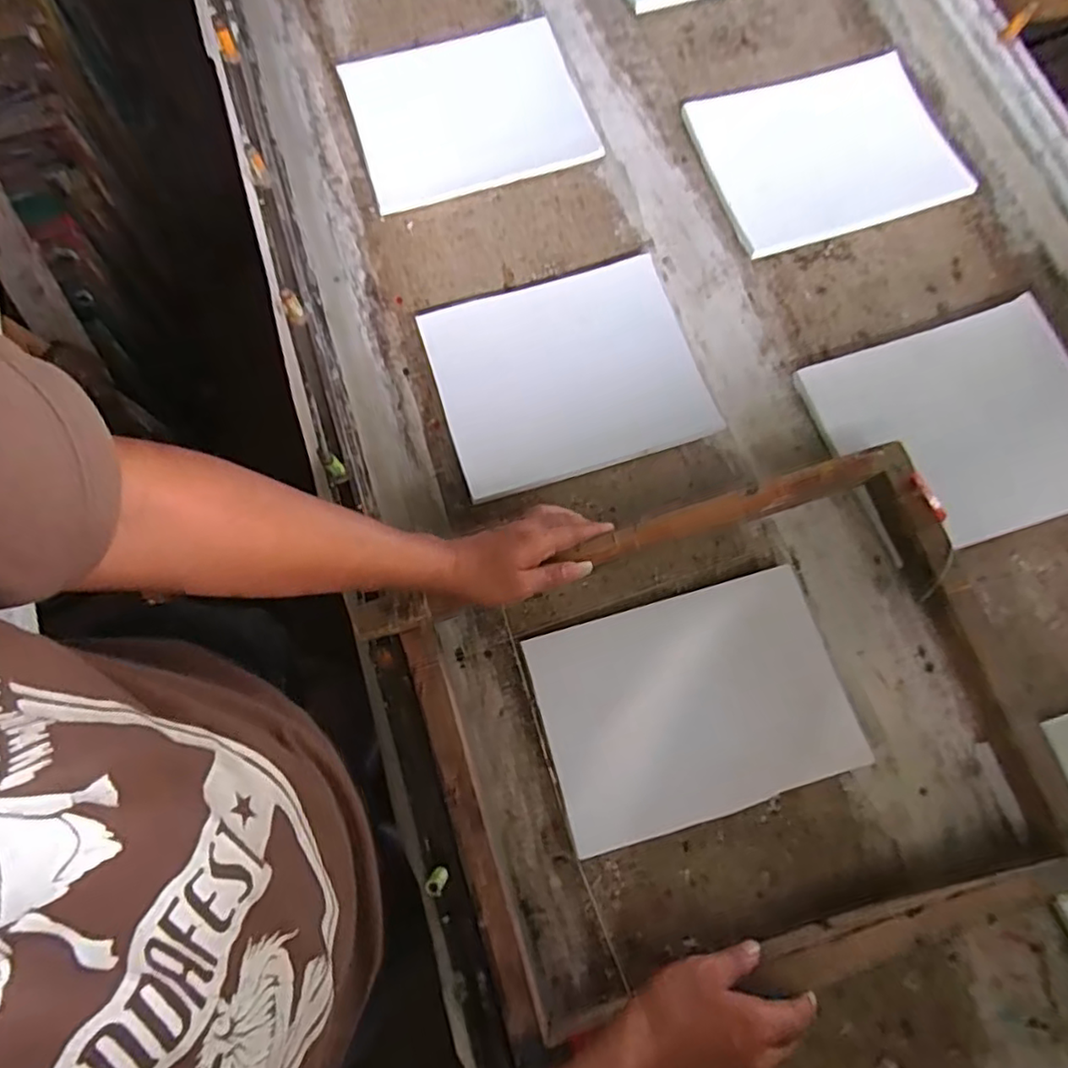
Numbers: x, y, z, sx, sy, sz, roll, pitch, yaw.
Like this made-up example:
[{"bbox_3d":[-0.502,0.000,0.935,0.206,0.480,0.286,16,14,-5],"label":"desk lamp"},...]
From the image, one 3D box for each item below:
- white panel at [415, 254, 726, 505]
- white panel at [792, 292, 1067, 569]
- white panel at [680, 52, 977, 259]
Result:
[{"bbox_3d":[0.035,-0.173,0.697,0.271,0.015,0.224,-16,79,-4],"label":"white panel"},{"bbox_3d":[0.436,-0.108,0.654,0.261,0.028,0.224,-20,80,6],"label":"white panel"},{"bbox_3d":[0.339,-0.451,0.757,0.268,0.023,0.211,-16,79,-4],"label":"white panel"}]

